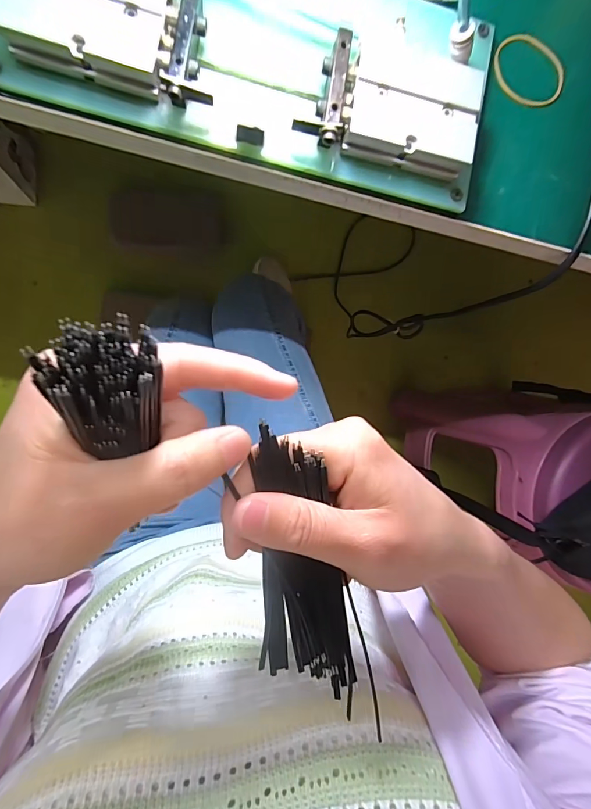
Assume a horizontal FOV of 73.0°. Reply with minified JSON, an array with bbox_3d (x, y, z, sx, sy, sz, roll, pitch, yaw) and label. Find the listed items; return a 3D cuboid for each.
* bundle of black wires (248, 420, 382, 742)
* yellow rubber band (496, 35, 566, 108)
[{"bbox_3d":[0.003,0.066,0.156,0.040,0.013,0.118,-11,99,-9],"label":"bundle of black wires"},{"bbox_3d":[0.155,-0.221,0.264,0.052,0.004,0.041,29,88,-9],"label":"yellow rubber band"}]

